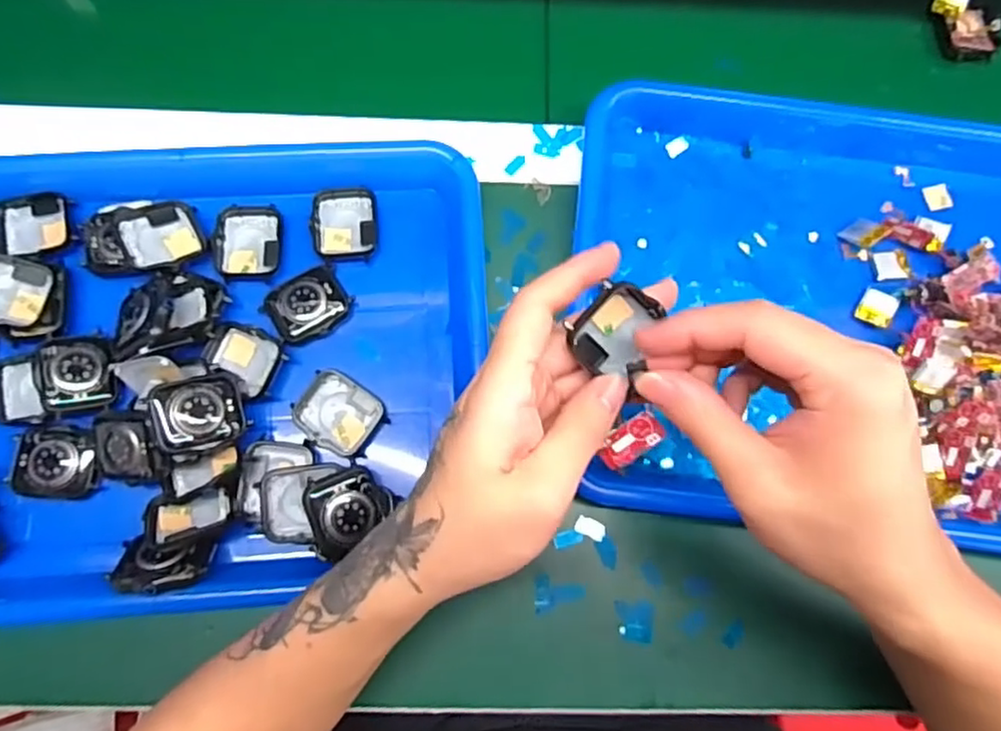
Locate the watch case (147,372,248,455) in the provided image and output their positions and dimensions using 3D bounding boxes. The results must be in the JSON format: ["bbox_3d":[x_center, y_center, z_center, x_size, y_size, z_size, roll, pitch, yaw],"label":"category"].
[{"bbox_3d":[-0.156,0.024,0.335,0.041,0.016,0.038,-16,92,-32],"label":"watch case"}]

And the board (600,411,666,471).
[{"bbox_3d":[0.055,0.032,0.277,0.016,0.004,0.029,47,109,6],"label":"board"}]

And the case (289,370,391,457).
[{"bbox_3d":[-0.087,0.027,0.360,0.045,0.013,0.039,35,80,5],"label":"case"}]

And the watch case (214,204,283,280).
[{"bbox_3d":[-0.148,-0.074,0.384,0.037,0.011,0.041,-6,79,-3],"label":"watch case"}]

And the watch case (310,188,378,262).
[{"bbox_3d":[-0.093,-0.086,0.388,0.037,0.008,0.044,-5,79,-3],"label":"watch case"}]

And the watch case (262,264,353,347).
[{"bbox_3d":[-0.109,-0.035,0.371,0.044,0.012,0.036,-36,82,-8],"label":"watch case"}]

